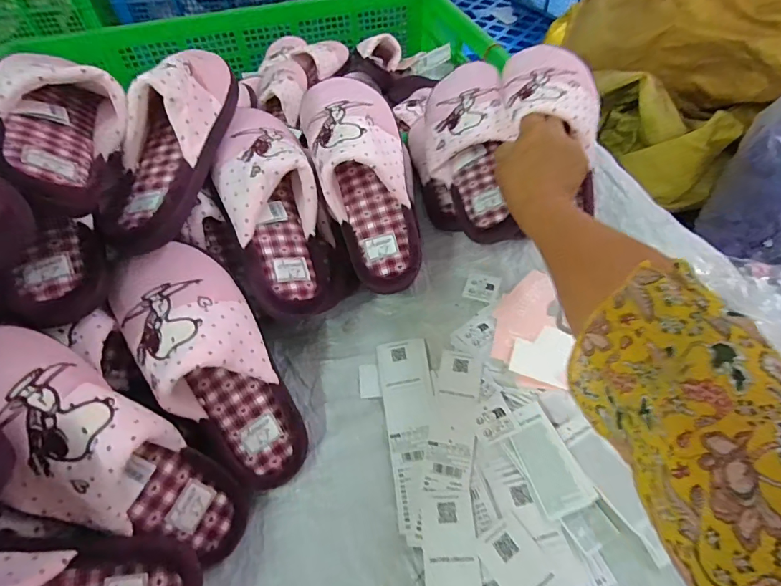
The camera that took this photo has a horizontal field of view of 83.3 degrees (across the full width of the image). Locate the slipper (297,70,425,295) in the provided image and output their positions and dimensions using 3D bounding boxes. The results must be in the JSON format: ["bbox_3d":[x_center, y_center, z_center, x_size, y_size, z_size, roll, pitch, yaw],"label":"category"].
[{"bbox_3d":[-0.022,-0.122,0.465,0.105,0.092,0.242,-16,89,-12],"label":"slipper"}]

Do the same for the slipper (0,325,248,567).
[{"bbox_3d":[-0.200,0.125,0.313,0.076,0.240,0.094,-9,38,47],"label":"slipper"}]

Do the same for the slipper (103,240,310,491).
[{"bbox_3d":[-0.151,0.063,0.382,0.100,0.064,0.233,-32,96,-22],"label":"slipper"}]

